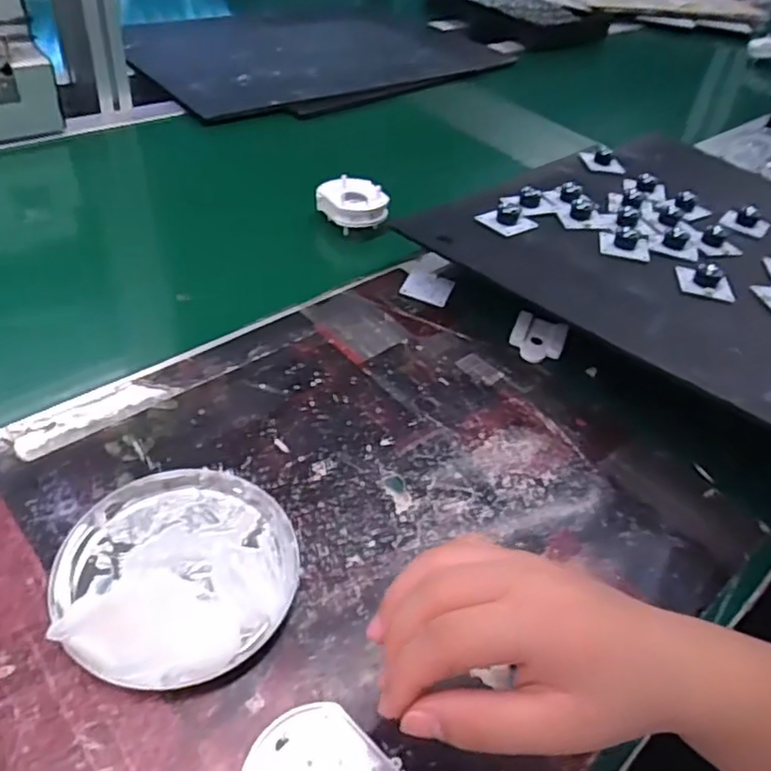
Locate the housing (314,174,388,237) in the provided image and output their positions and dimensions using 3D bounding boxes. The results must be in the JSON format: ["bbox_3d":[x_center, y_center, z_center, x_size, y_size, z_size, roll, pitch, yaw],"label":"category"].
[{"bbox_3d":[-0.033,-0.182,0.645,0.054,0.033,0.061,-29,56,-33],"label":"housing"}]

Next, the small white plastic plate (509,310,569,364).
[{"bbox_3d":[0.132,-0.042,0.549,0.043,0.012,0.052,20,45,10],"label":"small white plastic plate"}]

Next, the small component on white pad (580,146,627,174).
[{"bbox_3d":[0.253,-0.262,0.740,0.040,0.014,0.040,0,45,-10],"label":"small component on white pad"}]

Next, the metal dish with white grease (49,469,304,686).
[{"bbox_3d":[-0.115,0.100,0.357,0.127,0.021,0.125,5,44,-5],"label":"metal dish with white grease"}]

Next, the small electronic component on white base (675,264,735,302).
[{"bbox_3d":[0.268,-0.088,0.534,0.047,0.022,0.034,26,46,16],"label":"small electronic component on white base"}]

